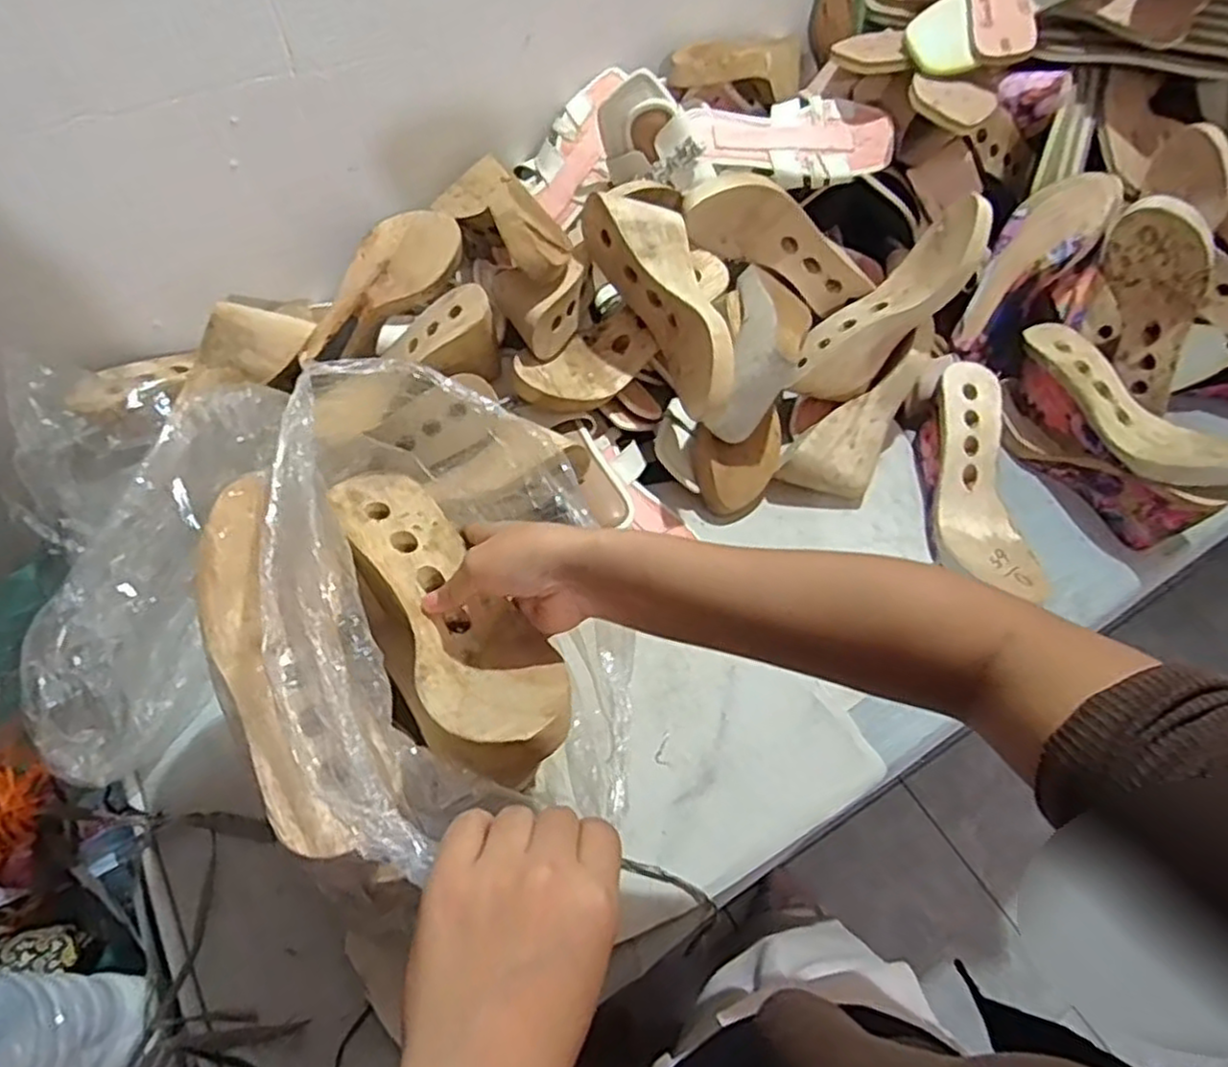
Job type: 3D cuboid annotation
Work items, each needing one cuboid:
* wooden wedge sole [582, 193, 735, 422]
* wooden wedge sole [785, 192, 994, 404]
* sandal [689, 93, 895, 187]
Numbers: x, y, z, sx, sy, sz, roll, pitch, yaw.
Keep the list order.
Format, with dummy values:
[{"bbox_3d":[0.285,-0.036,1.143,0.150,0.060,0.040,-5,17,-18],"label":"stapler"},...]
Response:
[{"bbox_3d":[0.057,-0.209,0.662,0.079,0.079,0.221,-25,80,-17],"label":"wooden wedge sole"},{"bbox_3d":[0.264,-0.220,0.708,0.066,0.220,0.081,8,43,-51],"label":"wooden wedge sole"},{"bbox_3d":[0.187,-0.413,0.770,0.231,0.050,0.091,-4,89,-7],"label":"sandal"}]

